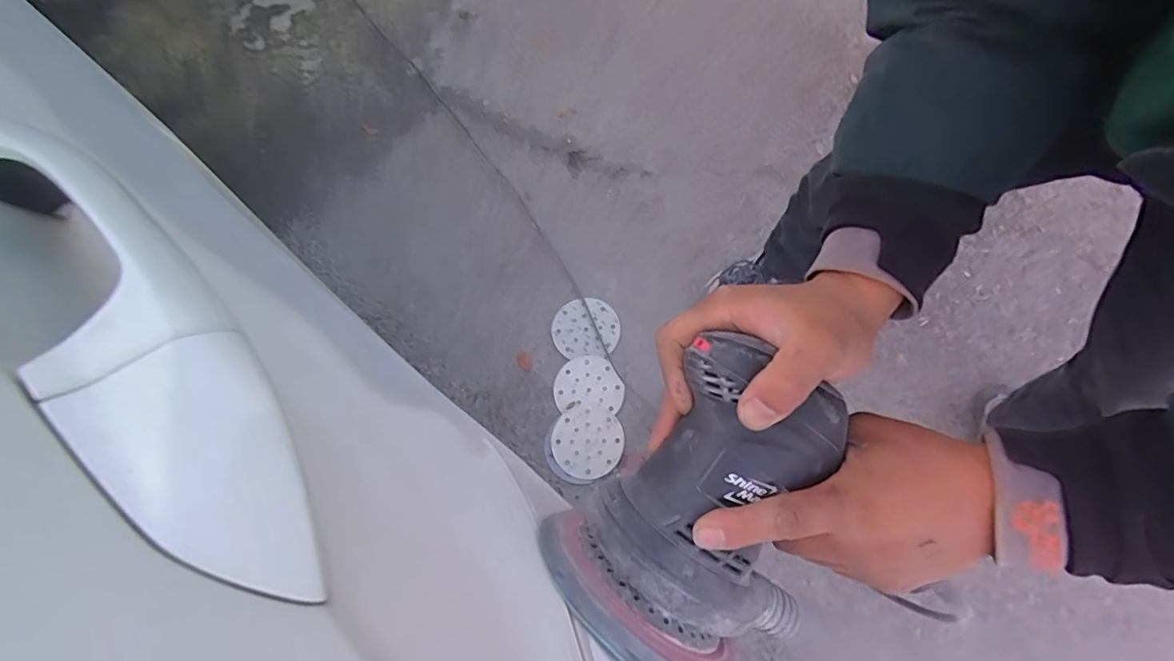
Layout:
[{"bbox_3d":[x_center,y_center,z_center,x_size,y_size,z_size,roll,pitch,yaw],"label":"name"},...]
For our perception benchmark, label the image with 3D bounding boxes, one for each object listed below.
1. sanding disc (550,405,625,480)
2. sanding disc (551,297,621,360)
[{"bbox_3d":[0.002,0.223,1.039,0.141,0.006,0.137,0,71,1],"label":"sanding disc"},{"bbox_3d":[-0.004,-0.009,1.121,0.141,0.007,0.129,-9,71,2],"label":"sanding disc"}]

